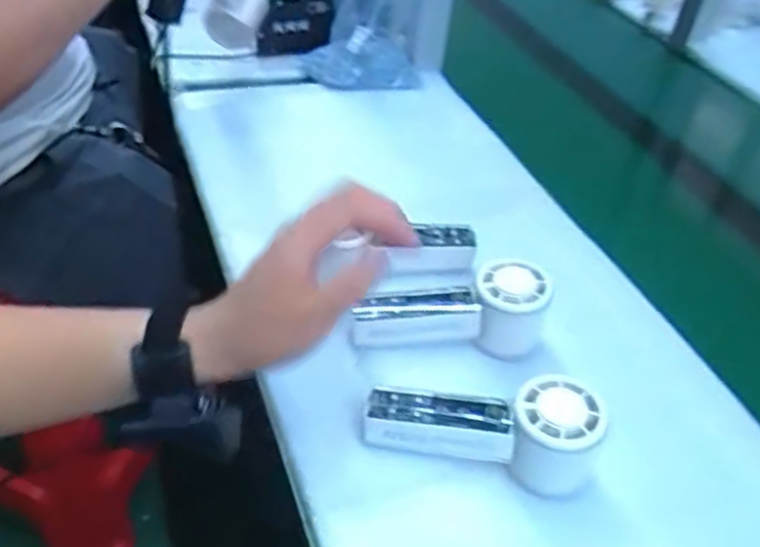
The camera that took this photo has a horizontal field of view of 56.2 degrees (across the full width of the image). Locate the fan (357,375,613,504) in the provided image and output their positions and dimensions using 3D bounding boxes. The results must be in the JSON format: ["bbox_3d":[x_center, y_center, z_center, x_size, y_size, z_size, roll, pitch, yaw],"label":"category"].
[{"bbox_3d":[0.069,0.096,0.472,0.152,0.061,0.054,15,42,9],"label":"fan"}]

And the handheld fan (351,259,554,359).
[{"bbox_3d":[0.054,0.026,0.550,0.151,0.063,0.051,4,42,-4],"label":"handheld fan"}]

